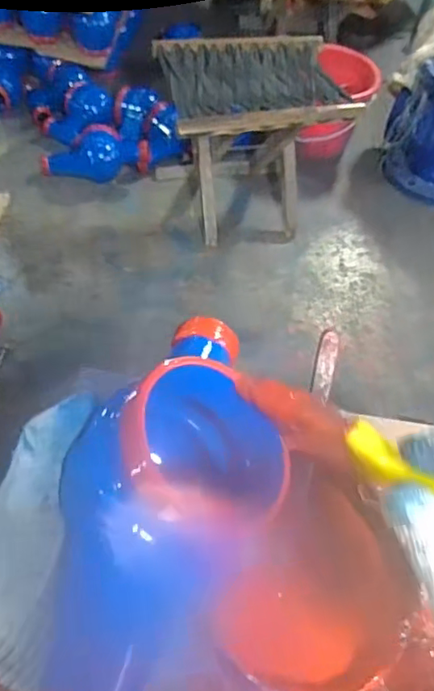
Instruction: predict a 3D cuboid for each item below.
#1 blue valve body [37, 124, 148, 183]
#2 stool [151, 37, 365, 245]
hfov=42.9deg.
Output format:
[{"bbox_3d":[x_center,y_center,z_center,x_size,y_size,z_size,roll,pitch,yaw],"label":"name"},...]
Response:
[{"bbox_3d":[-0.250,-0.388,1.128,0.217,0.080,0.101,-6,55,-10],"label":"blue valve body"},{"bbox_3d":[0.052,-0.371,1.025,0.292,0.271,0.237,-9,56,-11],"label":"stool"}]

